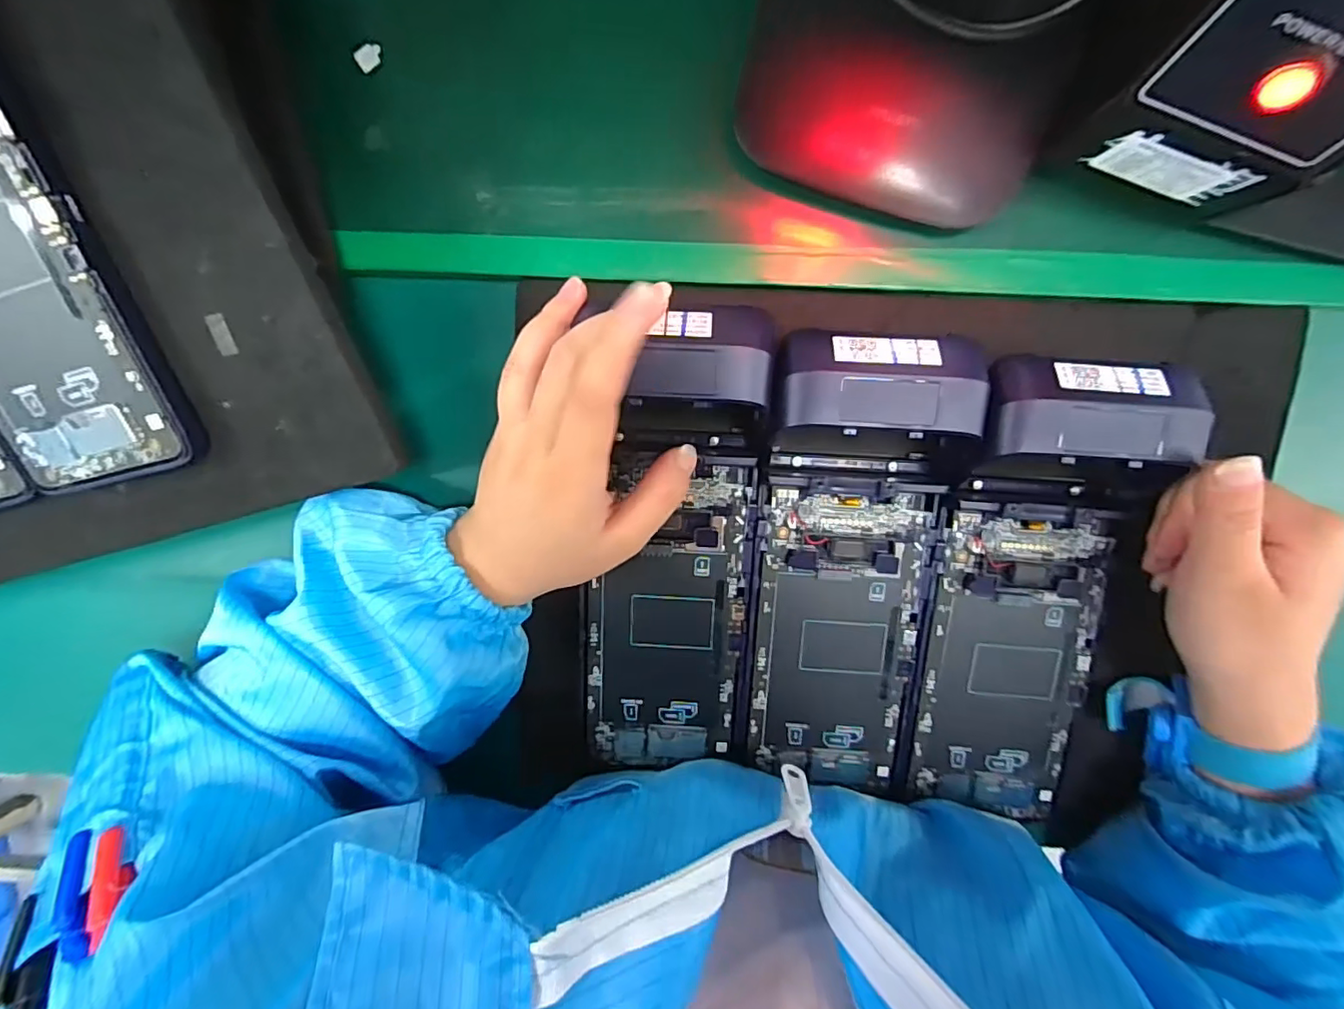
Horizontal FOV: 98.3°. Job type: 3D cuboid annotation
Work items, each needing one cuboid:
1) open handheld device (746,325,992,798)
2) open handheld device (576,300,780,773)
[{"bbox_3d":[0.077,0.041,0.252,0.082,0.043,0.218,4,100,1],"label":"open handheld device"},{"bbox_3d":[-0.001,0.024,0.270,0.083,0.044,0.218,7,111,0],"label":"open handheld device"}]

